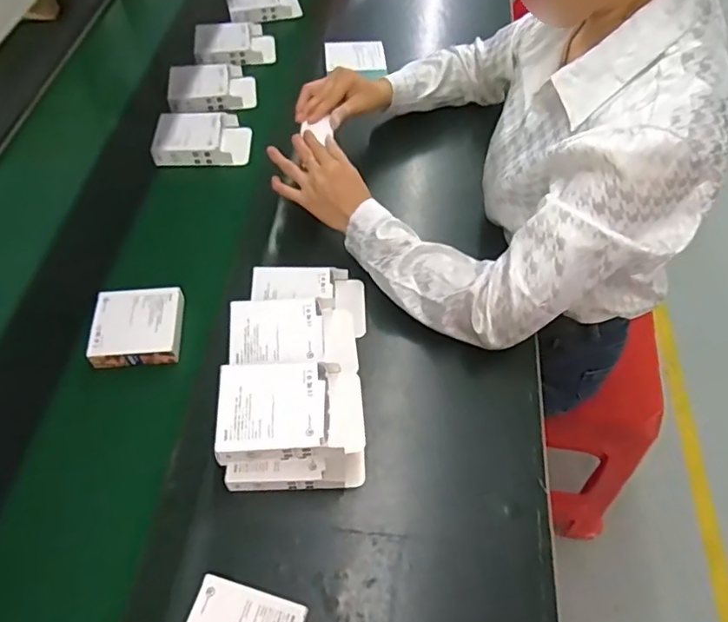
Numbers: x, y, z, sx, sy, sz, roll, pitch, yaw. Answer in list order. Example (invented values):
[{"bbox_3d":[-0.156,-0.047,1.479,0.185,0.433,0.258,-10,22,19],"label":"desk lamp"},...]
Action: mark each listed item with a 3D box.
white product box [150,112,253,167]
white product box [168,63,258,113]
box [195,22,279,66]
[{"bbox_3d":[-0.252,-0.270,0.876,0.147,0.038,0.098,-3,55,-3],"label":"white product box"},{"bbox_3d":[-0.254,-0.378,0.946,0.139,0.032,0.103,-9,56,-7],"label":"white product box"},{"bbox_3d":[-0.233,-0.479,1.013,0.141,0.025,0.111,-7,56,-6],"label":"box"}]

